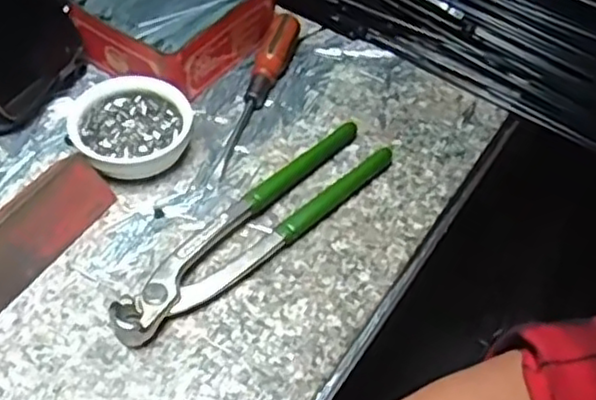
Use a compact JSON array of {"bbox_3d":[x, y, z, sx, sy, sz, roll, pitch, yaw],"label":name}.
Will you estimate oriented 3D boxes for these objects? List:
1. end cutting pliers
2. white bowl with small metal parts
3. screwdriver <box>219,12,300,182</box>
[{"bbox_3d":[-0.023,0.013,0.400,0.042,0.018,0.198,38,58,23],"label":"end cutting pliers"},{"bbox_3d":[-0.103,-0.043,0.432,0.072,0.025,0.068,2,52,-3],"label":"white bowl with small metal parts"},{"bbox_3d":[-0.026,-0.076,0.464,0.020,0.024,0.136,15,52,8],"label":"screwdriver"}]

